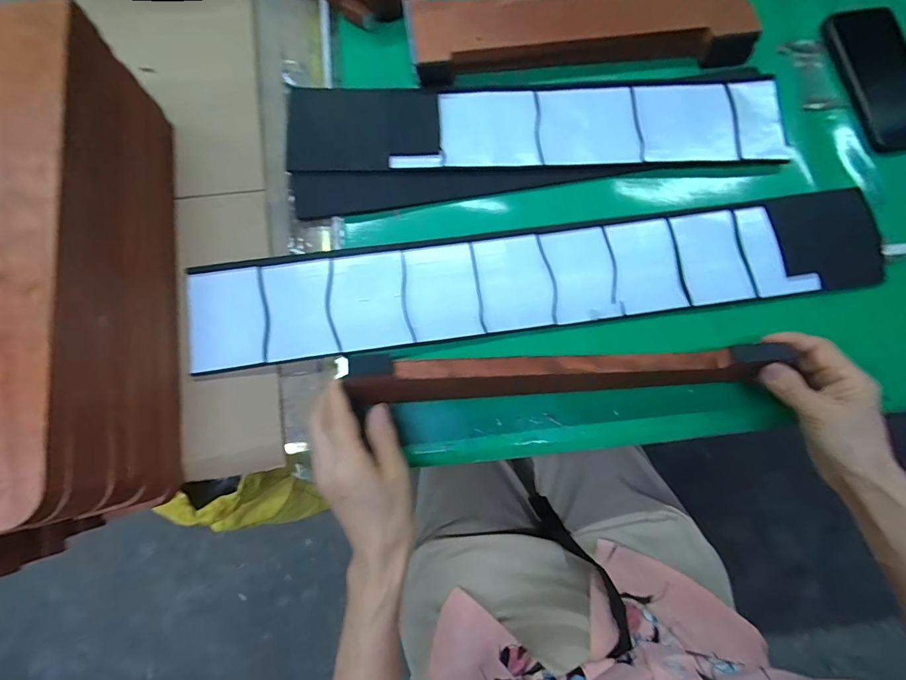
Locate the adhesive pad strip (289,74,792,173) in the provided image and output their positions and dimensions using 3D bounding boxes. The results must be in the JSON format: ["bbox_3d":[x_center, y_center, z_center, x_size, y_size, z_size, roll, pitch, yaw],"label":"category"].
[{"bbox_3d":[0.086,-0.216,0.414,0.477,0.013,0.096,-3,78,-2],"label":"adhesive pad strip"}]

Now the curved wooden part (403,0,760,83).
[{"bbox_3d":[0.128,-0.306,0.416,0.337,0.035,0.073,-3,78,-2],"label":"curved wooden part"}]

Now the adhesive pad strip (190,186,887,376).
[{"bbox_3d":[0.087,-0.060,0.384,0.625,0.010,0.096,-8,78,-3],"label":"adhesive pad strip"}]

